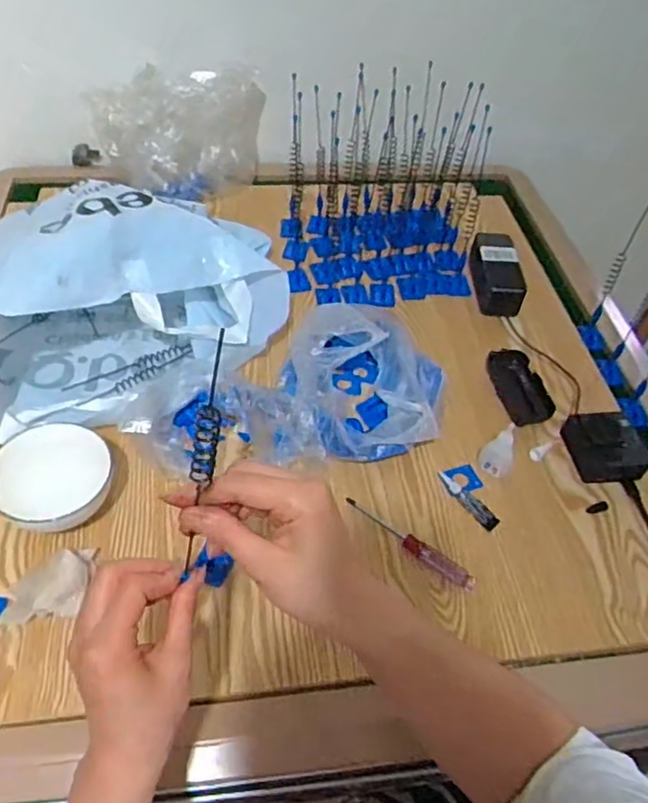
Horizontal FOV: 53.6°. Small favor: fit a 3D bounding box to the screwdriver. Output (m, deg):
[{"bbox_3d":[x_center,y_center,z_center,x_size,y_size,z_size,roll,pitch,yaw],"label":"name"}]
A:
[{"bbox_3d":[0.084,0.139,0.639,0.149,0.013,0.017,35,55,22],"label":"screwdriver"}]

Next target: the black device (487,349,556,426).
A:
[{"bbox_3d":[0.241,-0.023,0.785,0.057,0.028,0.127,-4,50,-9],"label":"black device"}]

